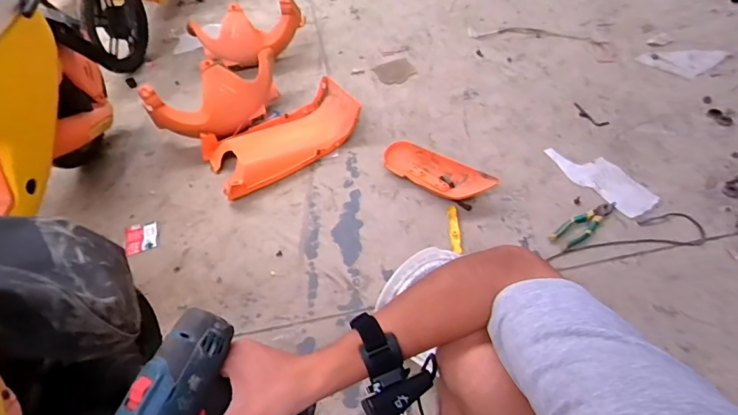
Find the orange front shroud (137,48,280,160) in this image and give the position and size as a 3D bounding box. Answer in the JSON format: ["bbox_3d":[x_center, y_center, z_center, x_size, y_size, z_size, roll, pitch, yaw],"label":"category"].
[{"bbox_3d":[-0.481,-0.368,1.424,0.448,0.188,0.194,-35,52,-20],"label":"orange front shroud"}]

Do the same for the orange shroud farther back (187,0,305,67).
[{"bbox_3d":[-0.477,-0.674,1.676,0.452,0.193,0.221,-12,48,-2],"label":"orange shroud farther back"}]

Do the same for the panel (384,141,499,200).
[{"bbox_3d":[0.186,-0.100,1.204,0.342,0.056,0.114,31,60,31],"label":"panel"}]

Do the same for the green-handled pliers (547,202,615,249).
[{"bbox_3d":[0.527,0.036,1.057,0.206,0.020,0.058,-35,52,-20],"label":"green-handled pliers"}]

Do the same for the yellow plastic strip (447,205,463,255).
[{"bbox_3d":[0.211,0.056,1.066,0.028,0.015,0.151,-4,48,6],"label":"yellow plastic strip"}]

